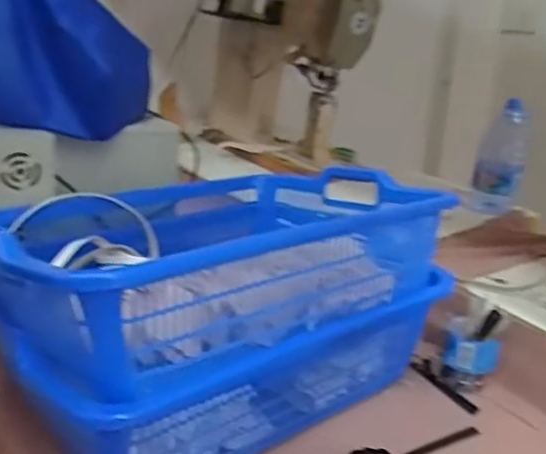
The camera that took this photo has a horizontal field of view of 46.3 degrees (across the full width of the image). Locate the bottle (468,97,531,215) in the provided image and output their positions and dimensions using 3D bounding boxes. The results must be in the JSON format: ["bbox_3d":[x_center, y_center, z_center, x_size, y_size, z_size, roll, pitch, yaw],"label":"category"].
[{"bbox_3d":[0.485,-0.139,1.366,0.105,0.235,0.088,10,21,19],"label":"bottle"}]

